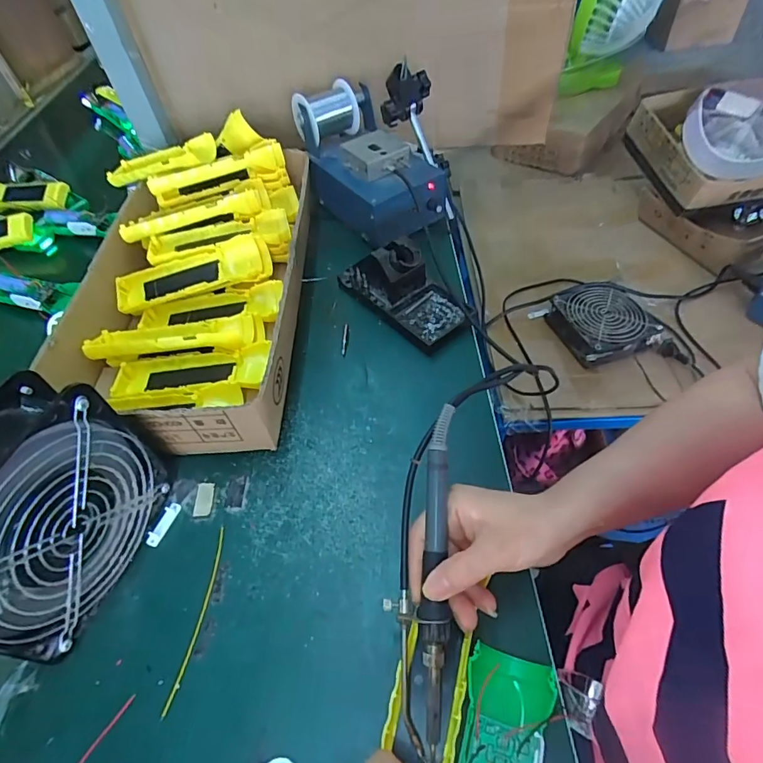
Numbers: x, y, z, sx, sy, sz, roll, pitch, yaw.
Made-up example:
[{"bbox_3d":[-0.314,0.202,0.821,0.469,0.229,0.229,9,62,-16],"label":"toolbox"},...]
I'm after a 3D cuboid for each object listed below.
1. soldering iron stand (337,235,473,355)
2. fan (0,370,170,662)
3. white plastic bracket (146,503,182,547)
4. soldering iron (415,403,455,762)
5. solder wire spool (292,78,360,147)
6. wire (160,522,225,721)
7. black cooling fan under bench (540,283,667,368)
[{"bbox_3d":[0.023,-0.109,0.503,0.074,0.071,0.152,-36,58,-22],"label":"soldering iron stand"},{"bbox_3d":[-0.230,0.090,0.319,0.062,0.147,0.157,12,54,13],"label":"fan"},{"bbox_3d":[-0.182,0.118,0.385,0.011,0.004,0.037,16,55,15],"label":"white plastic bracket"},{"bbox_3d":[0.034,0.120,0.294,0.018,0.017,0.208,2,79,5],"label":"soldering iron"},{"bbox_3d":[-0.073,-0.359,0.613,0.081,0.056,0.065,-36,60,-20],"label":"solder wire spool"},{"bbox_3d":[-0.134,0.170,0.341,0.007,0.005,0.125,3,52,6],"label":"wire"},{"bbox_3d":[0.338,-0.090,0.691,0.144,0.047,0.124,-16,55,-8],"label":"black cooling fan under bench"}]

